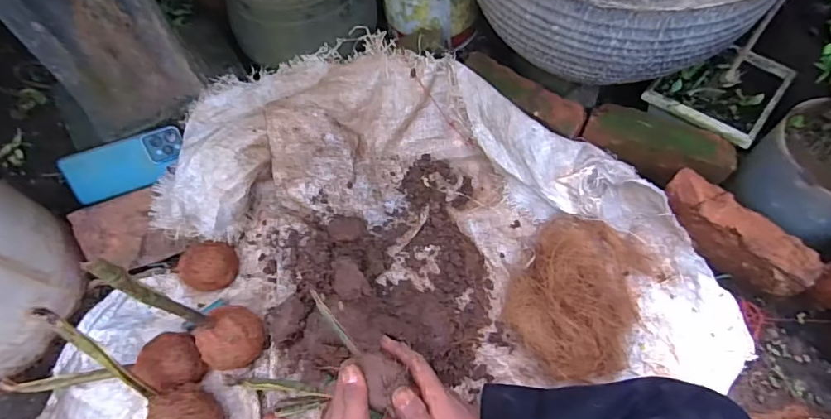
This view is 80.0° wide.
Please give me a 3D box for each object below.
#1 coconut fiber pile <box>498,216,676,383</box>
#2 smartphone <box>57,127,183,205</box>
[{"bbox_3d":[0.219,0.112,0.644,0.180,0.069,0.220,25,67,12],"label":"coconut fiber pile"},{"bbox_3d":[-0.427,-0.065,0.732,0.167,0.014,0.075,-18,109,-8],"label":"smartphone"}]

